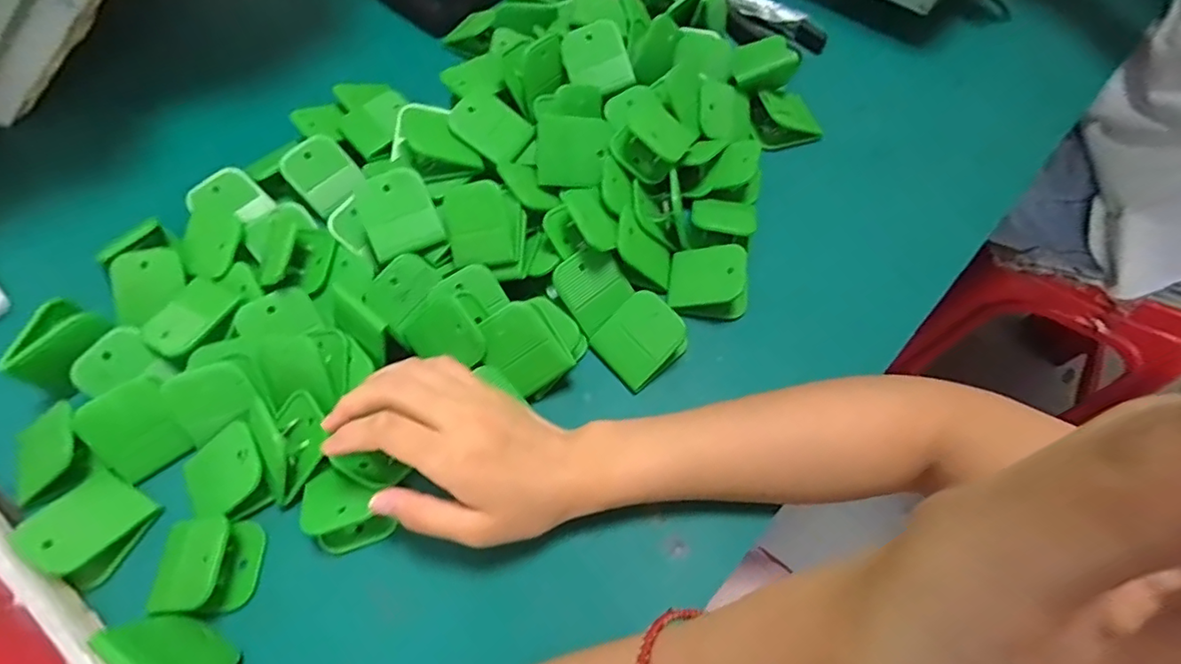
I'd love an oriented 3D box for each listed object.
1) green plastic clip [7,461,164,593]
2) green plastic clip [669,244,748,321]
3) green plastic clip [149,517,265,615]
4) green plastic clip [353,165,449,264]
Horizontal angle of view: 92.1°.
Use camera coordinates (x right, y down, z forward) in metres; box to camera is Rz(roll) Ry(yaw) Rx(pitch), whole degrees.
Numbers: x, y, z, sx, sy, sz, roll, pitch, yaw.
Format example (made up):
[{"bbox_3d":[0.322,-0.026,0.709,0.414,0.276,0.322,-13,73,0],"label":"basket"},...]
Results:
[{"bbox_3d":[-0.287,0.110,0.323,0.045,0.032,0.054,23,66,12],"label":"green plastic clip"},{"bbox_3d":[0.083,-0.037,0.400,0.051,0.034,0.043,6,63,4],"label":"green plastic clip"},{"bbox_3d":[-0.216,0.129,0.315,0.052,0.026,0.048,-1,63,1],"label":"green plastic clip"},{"bbox_3d":[-0.130,-0.081,0.387,0.048,0.006,0.056,-24,89,2],"label":"green plastic clip"}]

